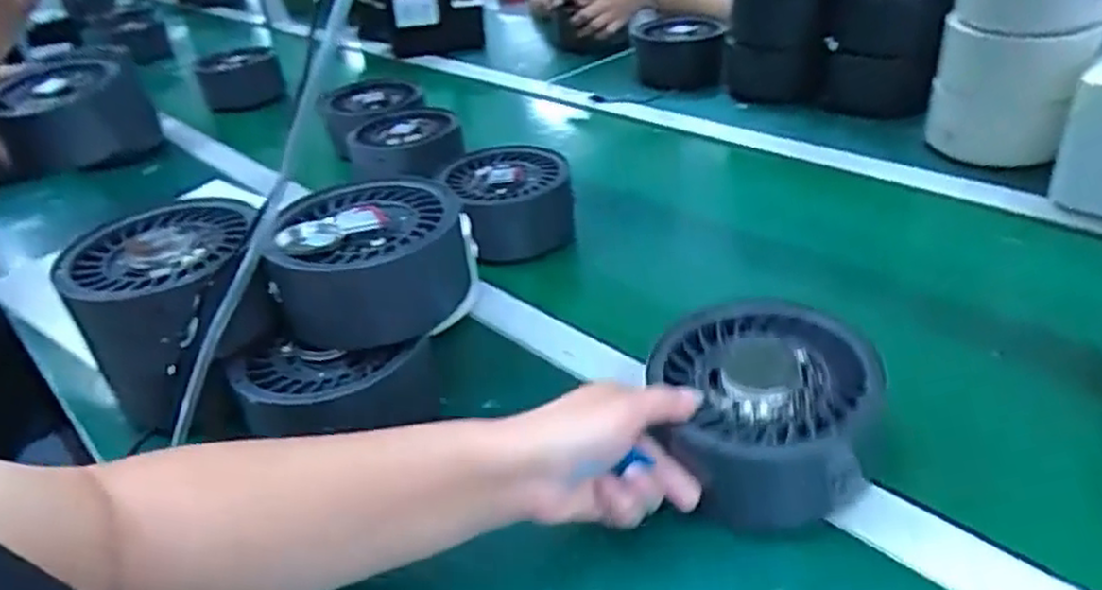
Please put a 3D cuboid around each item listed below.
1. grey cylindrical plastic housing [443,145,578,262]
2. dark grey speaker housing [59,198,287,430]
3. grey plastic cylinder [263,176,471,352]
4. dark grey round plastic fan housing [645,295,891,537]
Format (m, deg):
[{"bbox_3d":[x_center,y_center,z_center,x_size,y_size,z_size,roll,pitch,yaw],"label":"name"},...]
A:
[{"bbox_3d":[-0.040,-0.095,0.760,0.114,0.072,0.124,-14,33,-10],"label":"grey cylindrical plastic housing"},{"bbox_3d":[-0.264,0.003,0.534,0.130,0.092,0.143,-18,34,-16],"label":"dark grey speaker housing"},{"bbox_3d":[-0.127,-0.025,0.539,0.130,0.076,0.138,-9,32,-3],"label":"grey plastic cylinder"},{"bbox_3d":[0.133,0.074,0.467,0.127,0.073,0.131,-5,32,3],"label":"dark grey round plastic fan housing"}]

